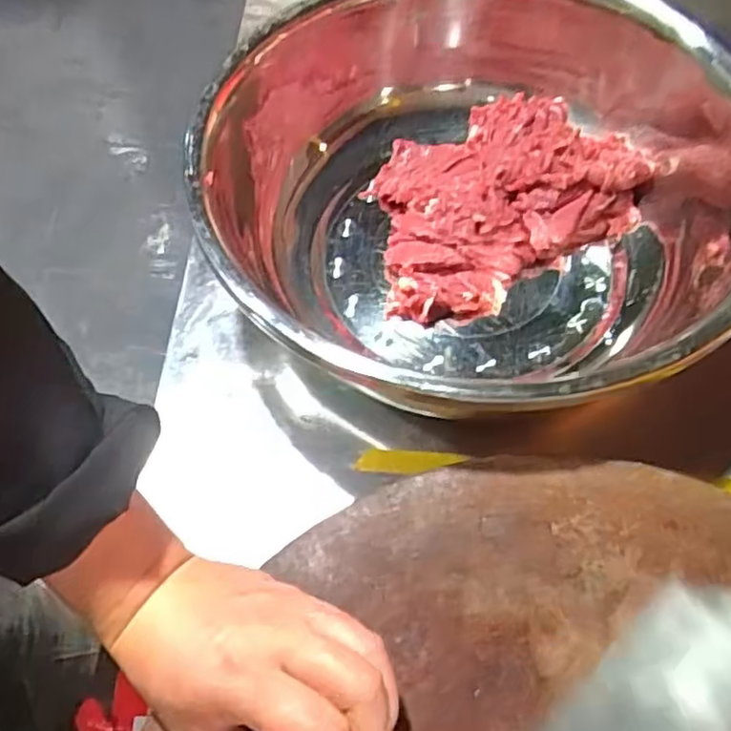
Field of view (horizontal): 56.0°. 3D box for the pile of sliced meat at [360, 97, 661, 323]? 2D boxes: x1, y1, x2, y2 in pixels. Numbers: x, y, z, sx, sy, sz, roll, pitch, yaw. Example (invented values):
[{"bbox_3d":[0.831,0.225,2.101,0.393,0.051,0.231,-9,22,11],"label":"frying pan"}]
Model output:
[{"bbox_3d":[0.099,-0.144,0.570,0.231,0.055,0.166,-29,62,-13],"label":"pile of sliced meat"}]

